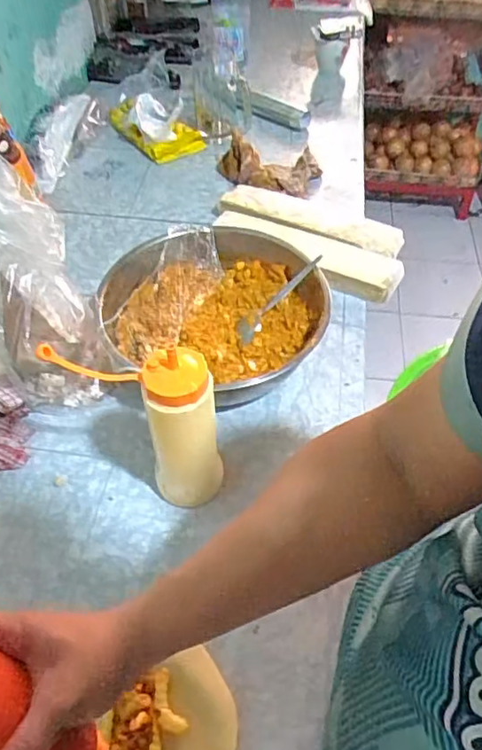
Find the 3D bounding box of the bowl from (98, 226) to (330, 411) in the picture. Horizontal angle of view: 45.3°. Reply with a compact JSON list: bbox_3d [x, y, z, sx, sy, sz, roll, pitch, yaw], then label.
[{"bbox_3d":[-0.035,-0.075,0.772,0.290,0.094,0.268,0,49,0],"label":"bowl"}]

